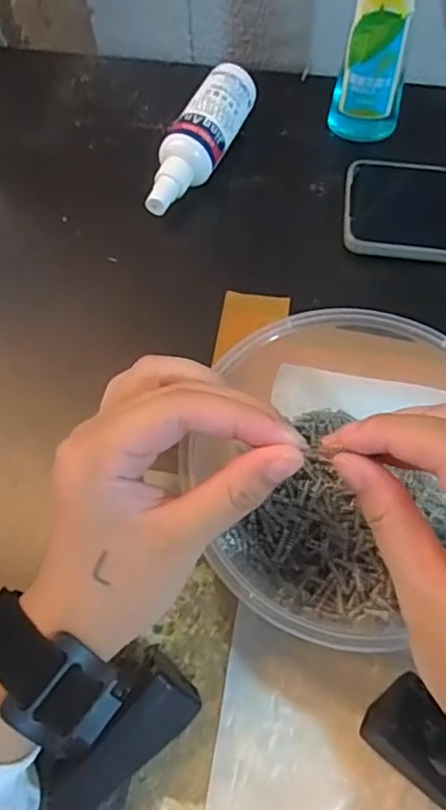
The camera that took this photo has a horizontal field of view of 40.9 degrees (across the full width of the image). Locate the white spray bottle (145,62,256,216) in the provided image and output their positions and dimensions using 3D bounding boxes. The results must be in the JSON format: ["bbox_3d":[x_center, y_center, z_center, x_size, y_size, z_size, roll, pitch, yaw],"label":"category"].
[{"bbox_3d":[-0.017,-0.187,0.428,0.040,0.038,0.134,21,66,12],"label":"white spray bottle"}]

